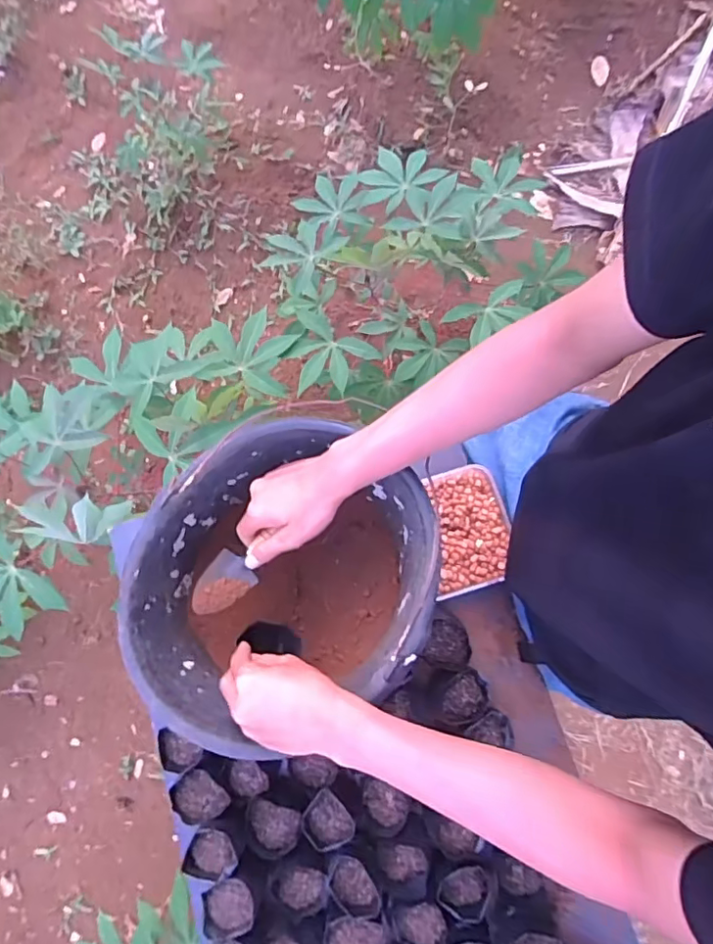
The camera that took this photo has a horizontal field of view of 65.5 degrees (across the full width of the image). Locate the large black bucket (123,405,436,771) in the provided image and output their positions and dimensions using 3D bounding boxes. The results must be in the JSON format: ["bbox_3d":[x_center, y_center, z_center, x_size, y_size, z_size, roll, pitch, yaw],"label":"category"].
[{"bbox_3d":[-0.079,0.119,0.604,0.312,0.191,0.265,-39,77,-6],"label":"large black bucket"}]

